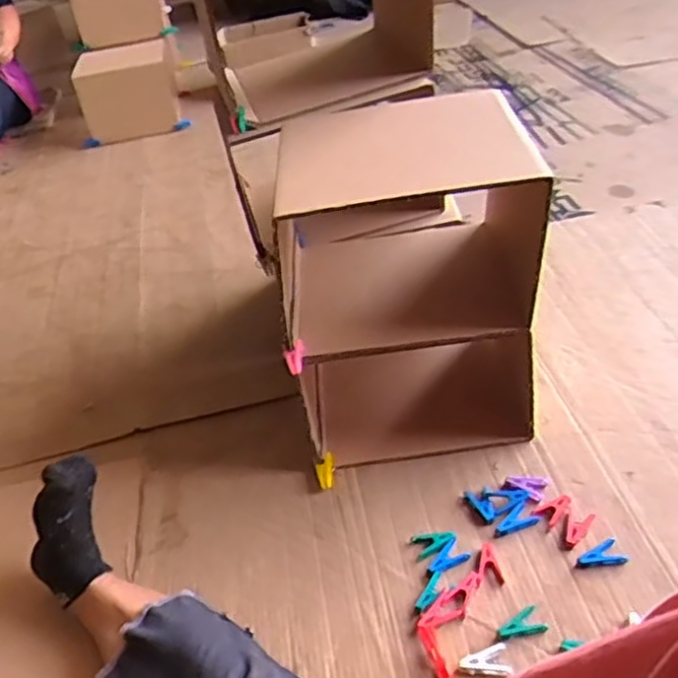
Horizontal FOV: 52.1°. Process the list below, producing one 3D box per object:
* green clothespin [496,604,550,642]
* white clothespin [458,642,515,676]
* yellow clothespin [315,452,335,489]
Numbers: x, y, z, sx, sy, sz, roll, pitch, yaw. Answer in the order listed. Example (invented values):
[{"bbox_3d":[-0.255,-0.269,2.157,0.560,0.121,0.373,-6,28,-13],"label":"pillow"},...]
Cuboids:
[{"bbox_3d":[0.199,0.315,0.763,0.055,0.007,0.031,-20,39,-14],"label":"green clothespin"},{"bbox_3d":[0.155,0.342,0.734,0.051,0.013,0.030,-12,38,-4],"label":"white clothespin"},{"bbox_3d":[-0.019,0.182,0.963,0.025,0.013,0.054,0,56,7],"label":"yellow clothespin"}]

